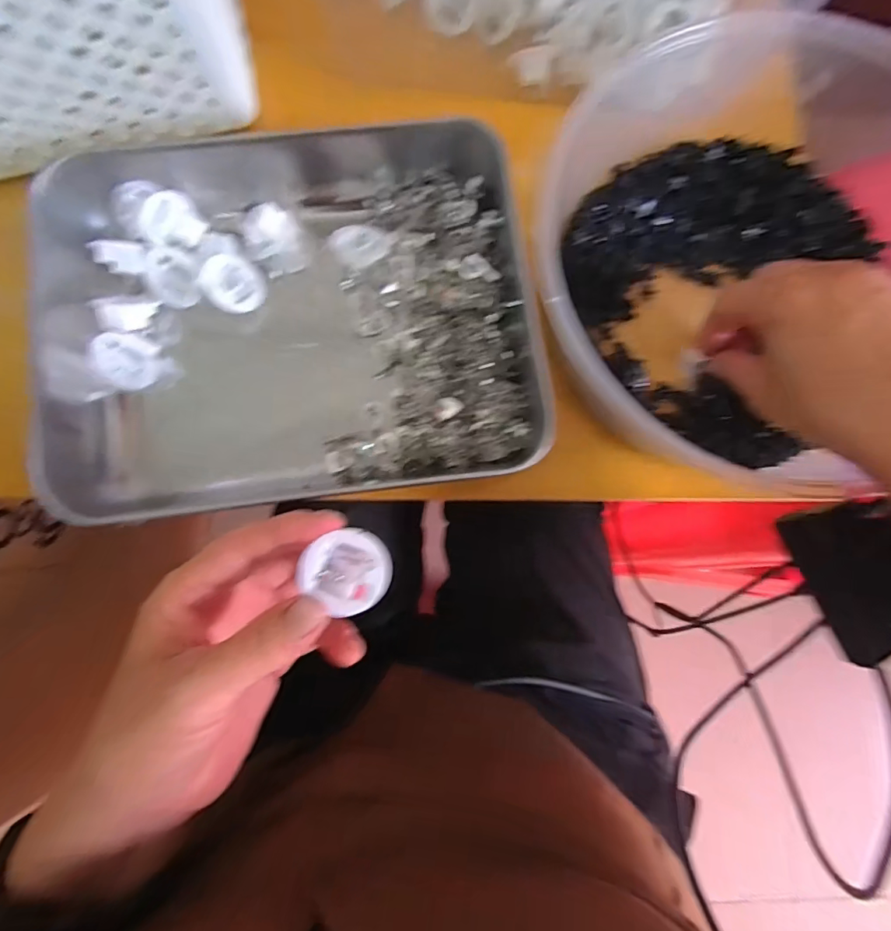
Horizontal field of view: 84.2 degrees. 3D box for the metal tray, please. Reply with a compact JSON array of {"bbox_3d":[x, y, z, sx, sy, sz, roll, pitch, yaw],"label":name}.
[{"bbox_3d":[-0.082,-0.093,0.278,0.256,0.050,0.222,-7,82,-2],"label":"metal tray"}]

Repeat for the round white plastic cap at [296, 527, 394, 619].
[{"bbox_3d":[-0.038,0.041,0.197,0.032,0.015,0.031,0,82,-1],"label":"round white plastic cap"}]

